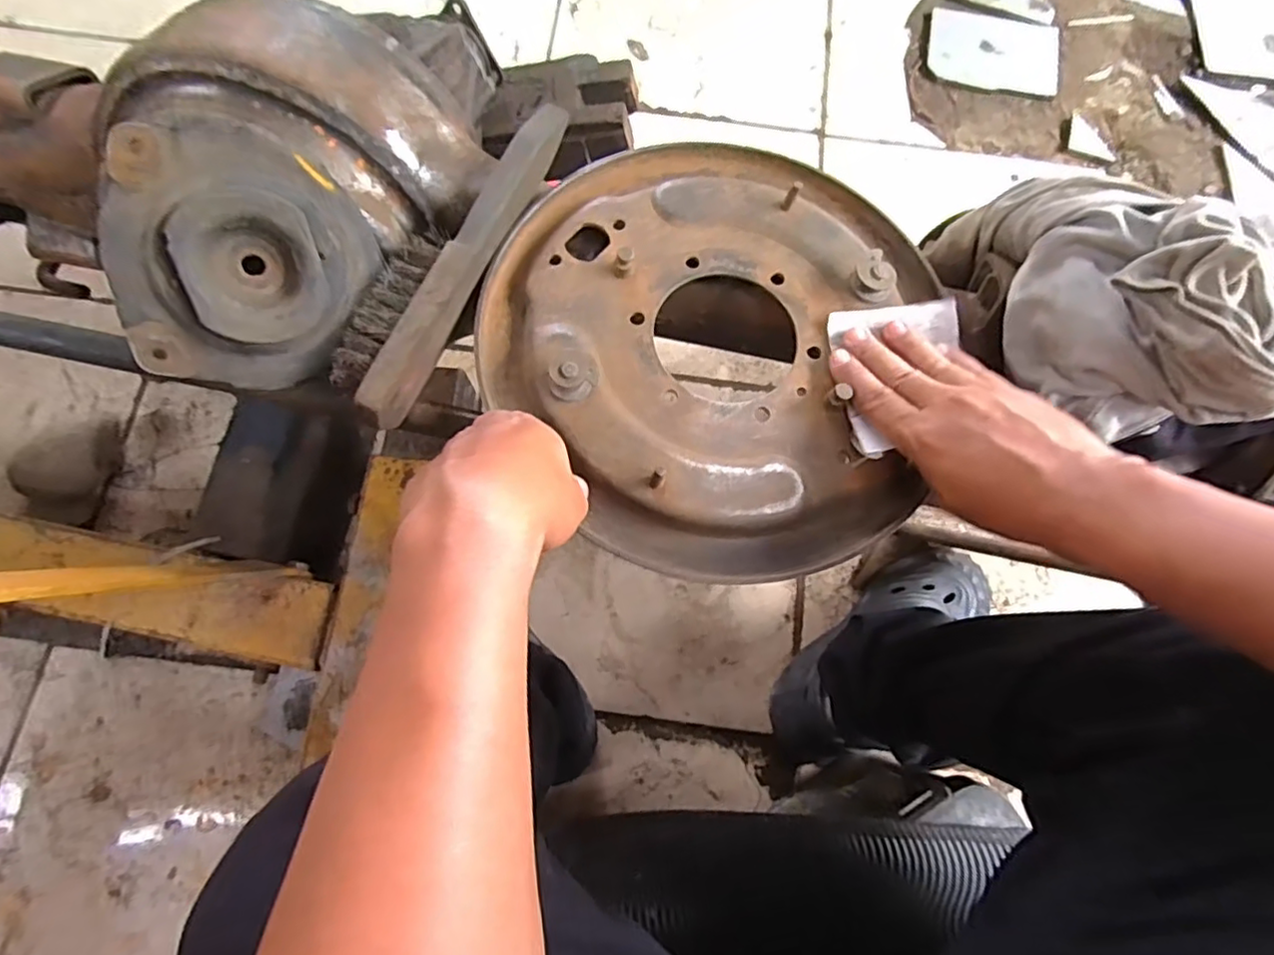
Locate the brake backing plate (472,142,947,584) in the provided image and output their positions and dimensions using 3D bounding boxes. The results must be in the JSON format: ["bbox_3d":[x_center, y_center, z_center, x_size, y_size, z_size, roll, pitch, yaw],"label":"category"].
[{"bbox_3d":[0.043,-0.093,0.396,0.275,0.039,0.299,0,75,-1],"label":"brake backing plate"}]

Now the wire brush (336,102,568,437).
[{"bbox_3d":[-0.118,-0.144,0.393,0.048,0.027,0.230,23,76,5],"label":"wire brush"}]

